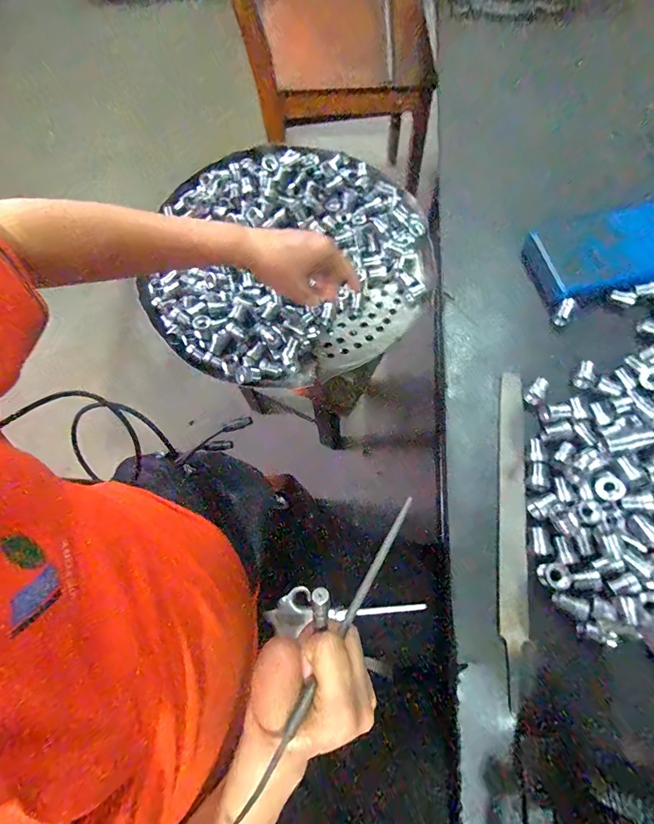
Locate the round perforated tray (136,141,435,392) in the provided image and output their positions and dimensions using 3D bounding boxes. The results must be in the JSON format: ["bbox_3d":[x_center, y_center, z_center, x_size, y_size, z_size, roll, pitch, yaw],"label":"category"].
[{"bbox_3d":[-0.053,-0.207,0.524,0.356,0.046,0.371,-1,71,2],"label":"round perforated tray"}]

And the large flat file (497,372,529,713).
[{"bbox_3d":[0.173,0.100,0.369,0.023,0.010,0.295,7,71,5],"label":"large flat file"}]

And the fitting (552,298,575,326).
[{"bbox_3d":[0.261,-0.111,0.432,0.014,0.011,0.031,21,106,9],"label":"fitting"}]

